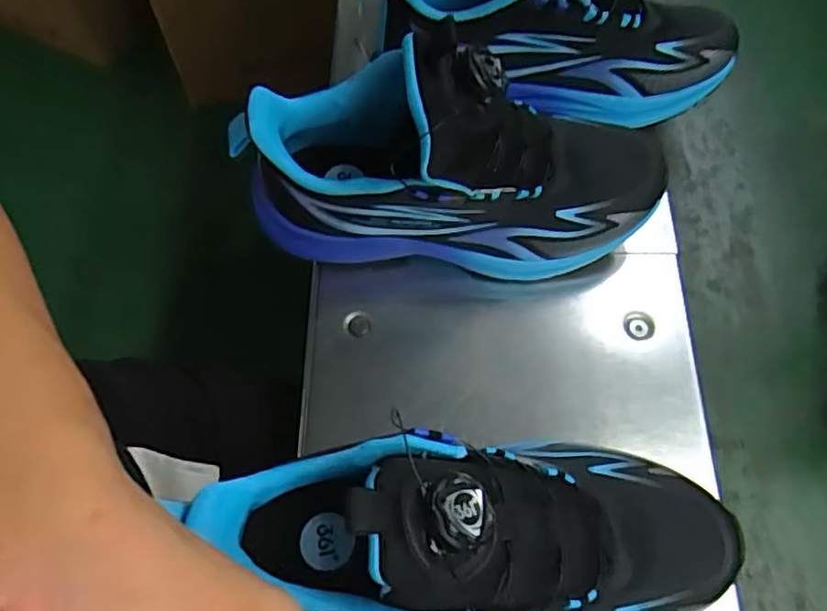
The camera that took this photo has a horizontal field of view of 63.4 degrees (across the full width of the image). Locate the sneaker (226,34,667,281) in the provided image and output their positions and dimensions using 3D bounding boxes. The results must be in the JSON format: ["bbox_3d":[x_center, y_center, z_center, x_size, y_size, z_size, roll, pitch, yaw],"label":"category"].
[{"bbox_3d":[0.026,-0.076,0.386,0.240,0.166,0.083,0,65,-1],"label":"sneaker"}]

